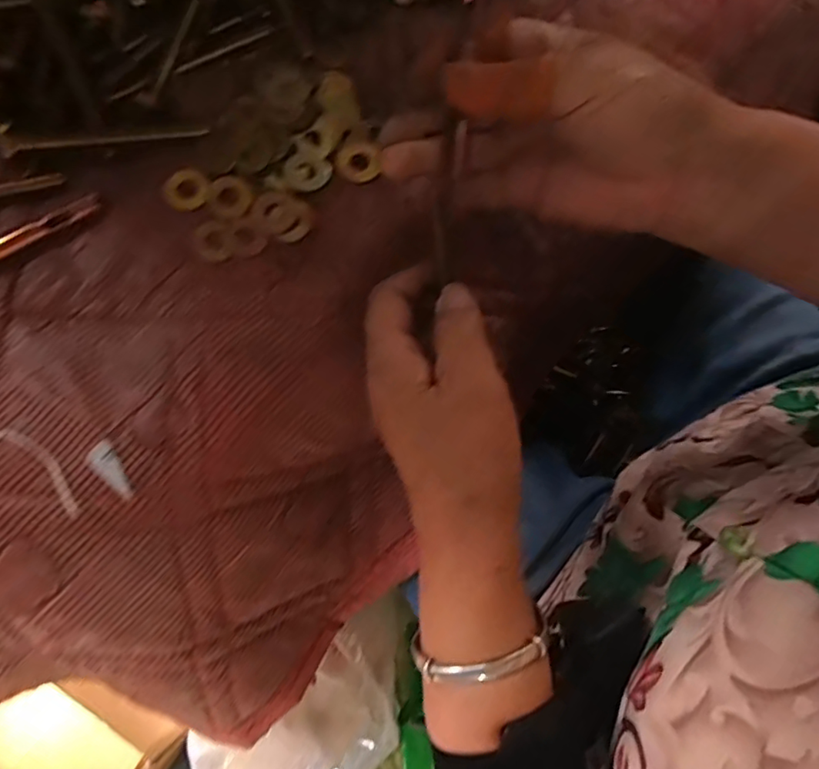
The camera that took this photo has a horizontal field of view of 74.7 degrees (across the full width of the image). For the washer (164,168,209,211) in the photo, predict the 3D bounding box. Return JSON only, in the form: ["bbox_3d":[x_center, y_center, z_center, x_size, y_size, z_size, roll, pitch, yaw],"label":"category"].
[{"bbox_3d":[-0.121,-0.106,0.289,0.025,0.004,0.022,41,80,10],"label":"washer"}]

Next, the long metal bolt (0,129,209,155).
[{"bbox_3d":[-0.168,-0.134,0.293,0.110,0.008,0.012,-5,76,0],"label":"long metal bolt"}]

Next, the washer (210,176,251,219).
[{"bbox_3d":[-0.097,-0.102,0.289,0.023,0.004,0.021,0,76,1],"label":"washer"}]

